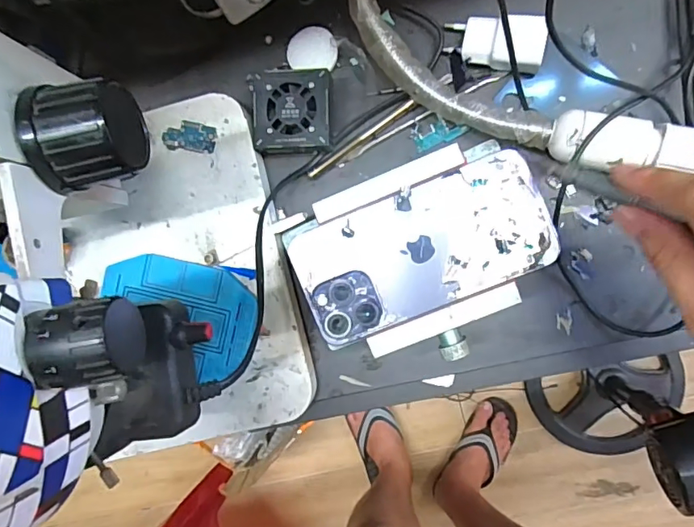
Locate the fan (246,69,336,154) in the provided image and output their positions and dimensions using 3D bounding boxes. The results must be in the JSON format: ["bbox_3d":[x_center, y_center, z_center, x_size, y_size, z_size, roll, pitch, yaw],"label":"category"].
[{"bbox_3d":[-0.040,-0.112,0.377,0.057,0.029,0.057,-1,90,7],"label":"fan"}]

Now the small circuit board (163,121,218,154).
[{"bbox_3d":[-0.119,-0.096,0.377,0.040,0.004,0.022,7,91,7],"label":"small circuit board"}]

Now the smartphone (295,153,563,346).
[{"bbox_3d":[0.047,-0.009,0.315,0.156,0.007,0.075,-23,87,6],"label":"smartphone"}]

